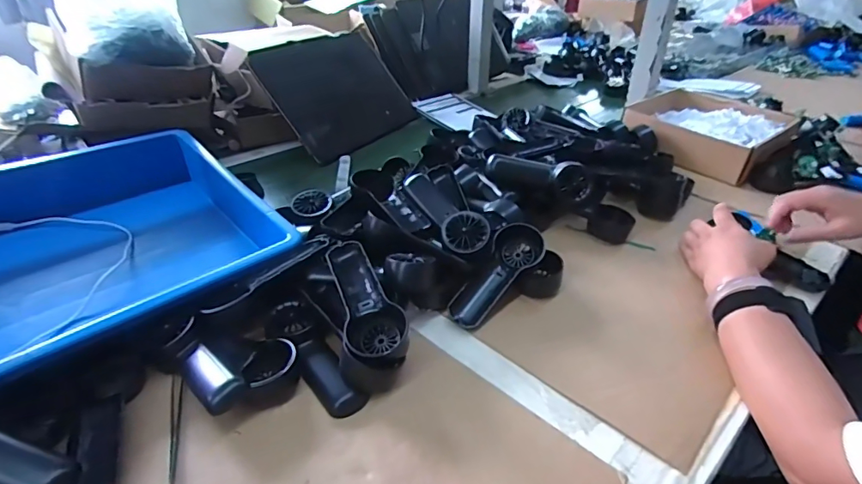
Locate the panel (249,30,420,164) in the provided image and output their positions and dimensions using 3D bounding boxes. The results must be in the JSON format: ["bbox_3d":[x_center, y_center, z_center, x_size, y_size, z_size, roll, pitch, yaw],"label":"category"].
[{"bbox_3d":[-0.187,-0.324,1.031,0.257,0.010,0.348,54,43,-3],"label":"panel"}]

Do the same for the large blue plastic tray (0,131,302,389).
[{"bbox_3d":[-0.480,0.057,0.539,0.556,0.138,0.394,-26,43,-35],"label":"large blue plastic tray"}]

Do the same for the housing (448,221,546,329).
[{"bbox_3d":[0.081,0.038,0.574,0.059,0.033,0.159,24,57,30],"label":"housing"}]

